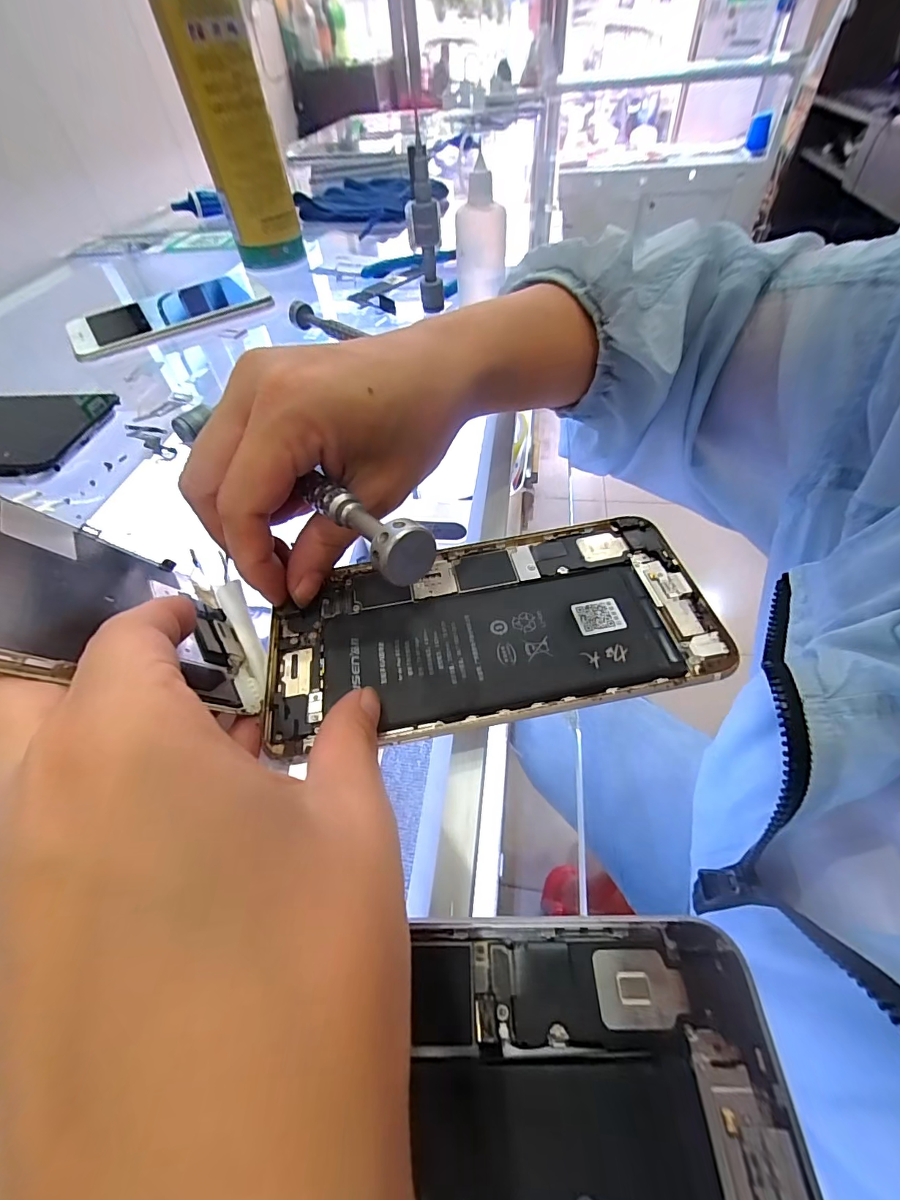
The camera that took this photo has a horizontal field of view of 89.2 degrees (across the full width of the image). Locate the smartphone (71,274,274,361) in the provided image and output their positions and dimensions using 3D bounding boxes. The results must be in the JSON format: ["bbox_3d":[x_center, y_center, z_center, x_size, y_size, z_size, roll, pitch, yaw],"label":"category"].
[{"bbox_3d":[-0.224,-0.231,0.367,0.152,0.009,0.067,-26,63,-14],"label":"smartphone"}]

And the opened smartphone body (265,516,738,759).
[{"bbox_3d":[0.013,0.008,0.168,0.154,0.004,0.076,-11,52,-3],"label":"opened smartphone body"}]

